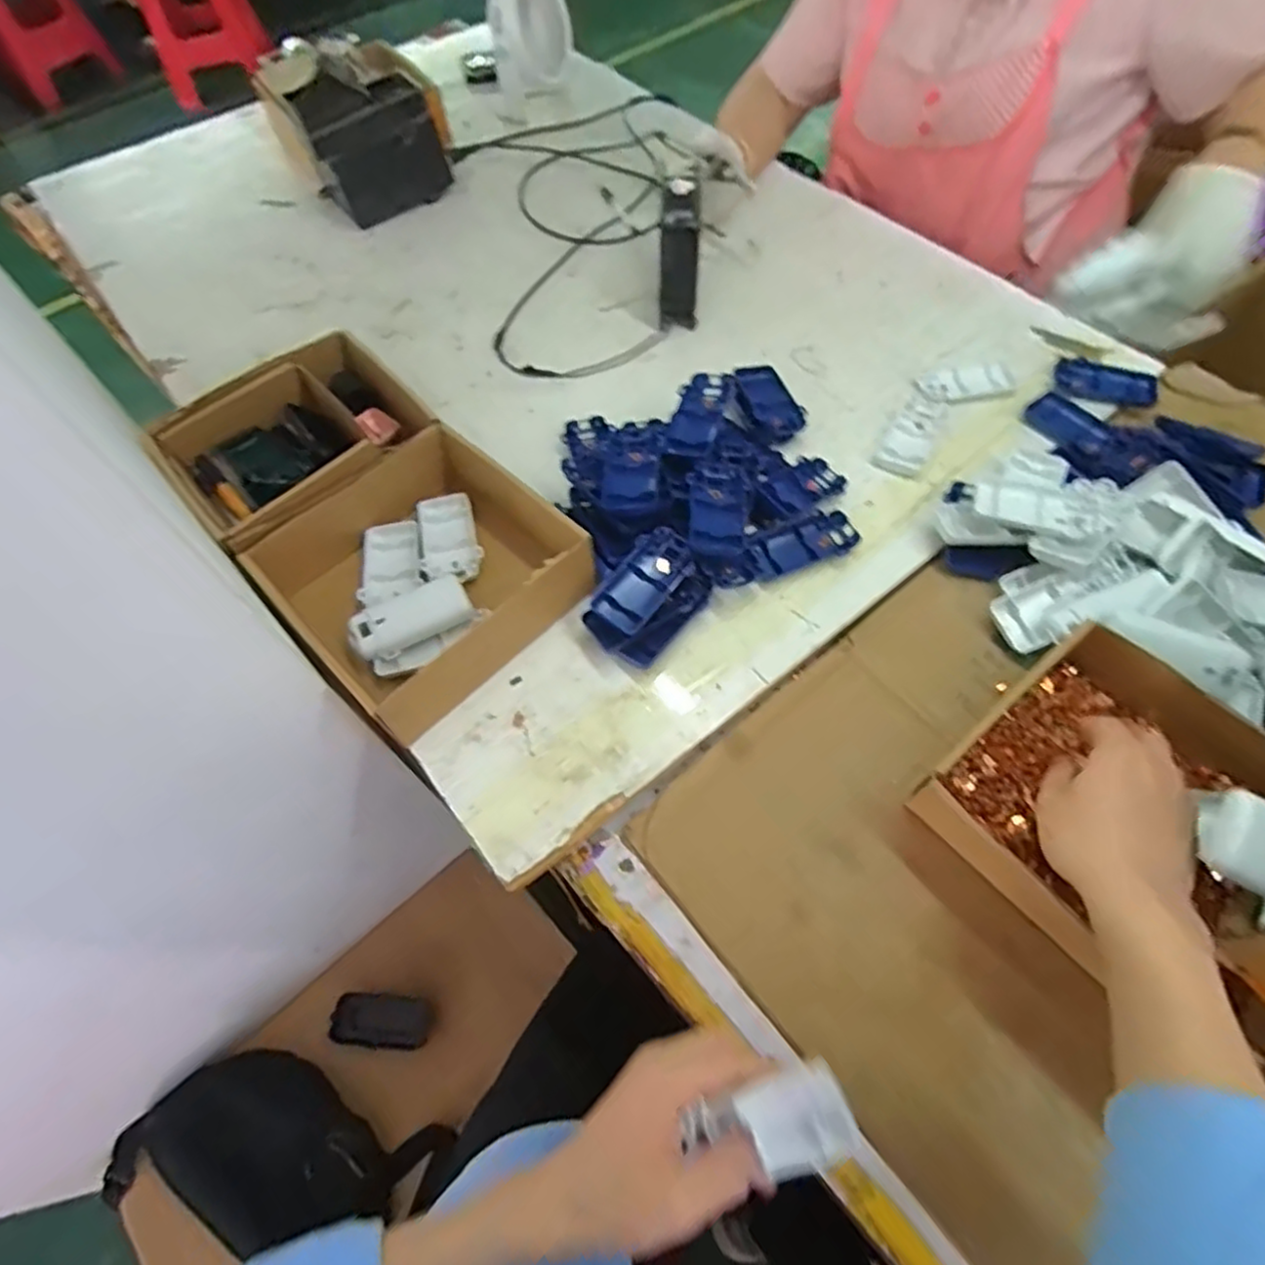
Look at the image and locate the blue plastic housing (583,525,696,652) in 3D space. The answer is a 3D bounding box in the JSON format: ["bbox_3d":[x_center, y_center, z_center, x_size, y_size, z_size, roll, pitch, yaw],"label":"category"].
[{"bbox_3d":[0.008,-0.033,0.567,0.050,0.036,0.110,34,67,19],"label":"blue plastic housing"}]

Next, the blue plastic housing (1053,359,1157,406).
[{"bbox_3d":[0.478,-0.252,0.702,0.091,0.020,0.035,18,63,12],"label":"blue plastic housing"}]

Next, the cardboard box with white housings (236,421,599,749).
[{"bbox_3d":[-0.170,-0.046,0.566,0.195,0.070,0.195,40,69,22],"label":"cardboard box with white housings"}]

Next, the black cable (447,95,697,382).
[{"bbox_3d":[-0.073,-0.543,0.841,0.276,0.118,0.546,-15,62,-4],"label":"black cable"}]

